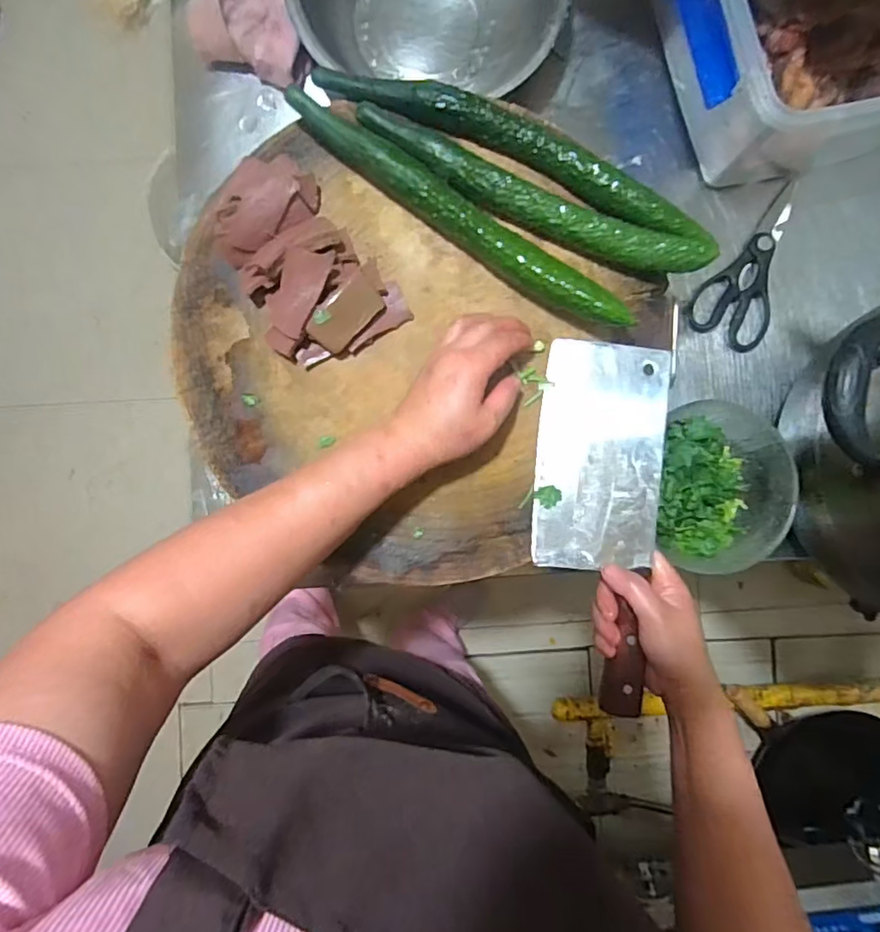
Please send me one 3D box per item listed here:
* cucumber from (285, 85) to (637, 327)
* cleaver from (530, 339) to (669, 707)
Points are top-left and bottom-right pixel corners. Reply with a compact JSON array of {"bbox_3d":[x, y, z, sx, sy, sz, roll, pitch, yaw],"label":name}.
[{"bbox_3d":[0.014,-0.202,0.444,0.314,0.033,0.028,35,88,0],"label":"cucumber"},{"bbox_3d":[0.133,0.045,0.454,0.105,0.018,0.294,1,85,-2],"label":"cleaver"}]

